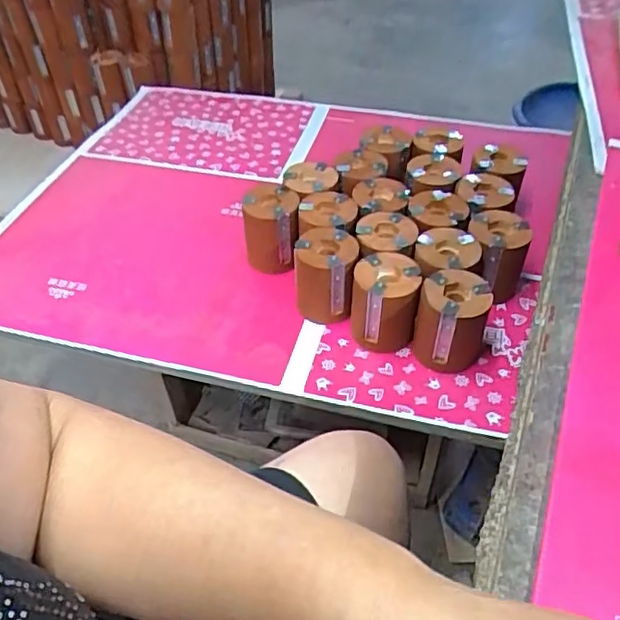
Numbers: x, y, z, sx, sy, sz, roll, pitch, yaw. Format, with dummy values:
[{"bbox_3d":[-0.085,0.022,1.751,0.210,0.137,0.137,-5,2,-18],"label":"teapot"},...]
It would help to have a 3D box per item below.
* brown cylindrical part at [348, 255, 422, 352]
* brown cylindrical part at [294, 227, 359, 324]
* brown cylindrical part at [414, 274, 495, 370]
[{"bbox_3d":[0.091,-0.008,0.731,0.079,0.100,0.081,8,47,7],"label":"brown cylindrical part"},{"bbox_3d":[0.020,-0.045,0.764,0.076,0.098,0.082,0,46,0],"label":"brown cylindrical part"},{"bbox_3d":[0.167,0.014,0.703,0.077,0.100,0.073,0,46,0],"label":"brown cylindrical part"}]

